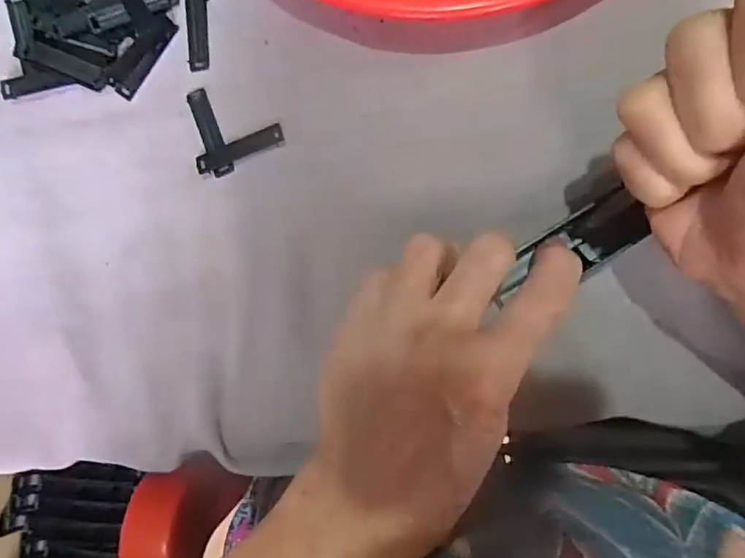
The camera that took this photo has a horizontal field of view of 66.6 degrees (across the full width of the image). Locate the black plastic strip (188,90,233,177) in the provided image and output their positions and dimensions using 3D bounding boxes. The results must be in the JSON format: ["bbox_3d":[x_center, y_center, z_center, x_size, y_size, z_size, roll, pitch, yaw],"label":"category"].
[{"bbox_3d":[-0.083,-0.075,0.288,0.011,0.005,0.048,-22,86,6],"label":"black plastic strip"}]

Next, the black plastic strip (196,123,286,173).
[{"bbox_3d":[-0.066,-0.065,0.283,0.045,0.004,0.010,-21,86,6],"label":"black plastic strip"}]

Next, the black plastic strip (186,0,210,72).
[{"bbox_3d":[-0.090,-0.131,0.292,0.010,0.004,0.047,-3,88,7],"label":"black plastic strip"}]

